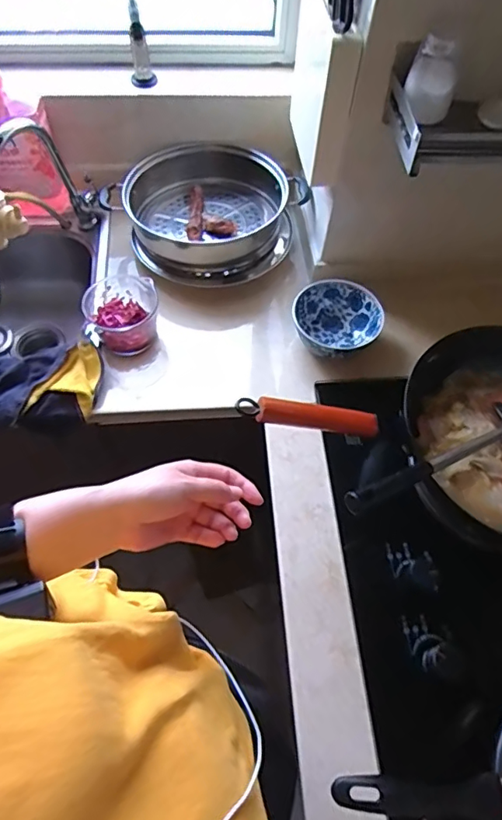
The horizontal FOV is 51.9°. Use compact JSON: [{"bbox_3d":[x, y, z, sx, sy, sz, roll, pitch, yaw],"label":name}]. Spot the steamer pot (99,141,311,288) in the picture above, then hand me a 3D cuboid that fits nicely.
[{"bbox_3d":[-0.075,-0.369,0.963,0.283,0.121,0.277,1,60,-2],"label":"steamer pot"}]

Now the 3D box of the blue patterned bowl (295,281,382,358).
[{"bbox_3d":[0.142,-0.144,0.855,0.134,0.066,0.133,1,60,-2],"label":"blue patterned bowl"}]

